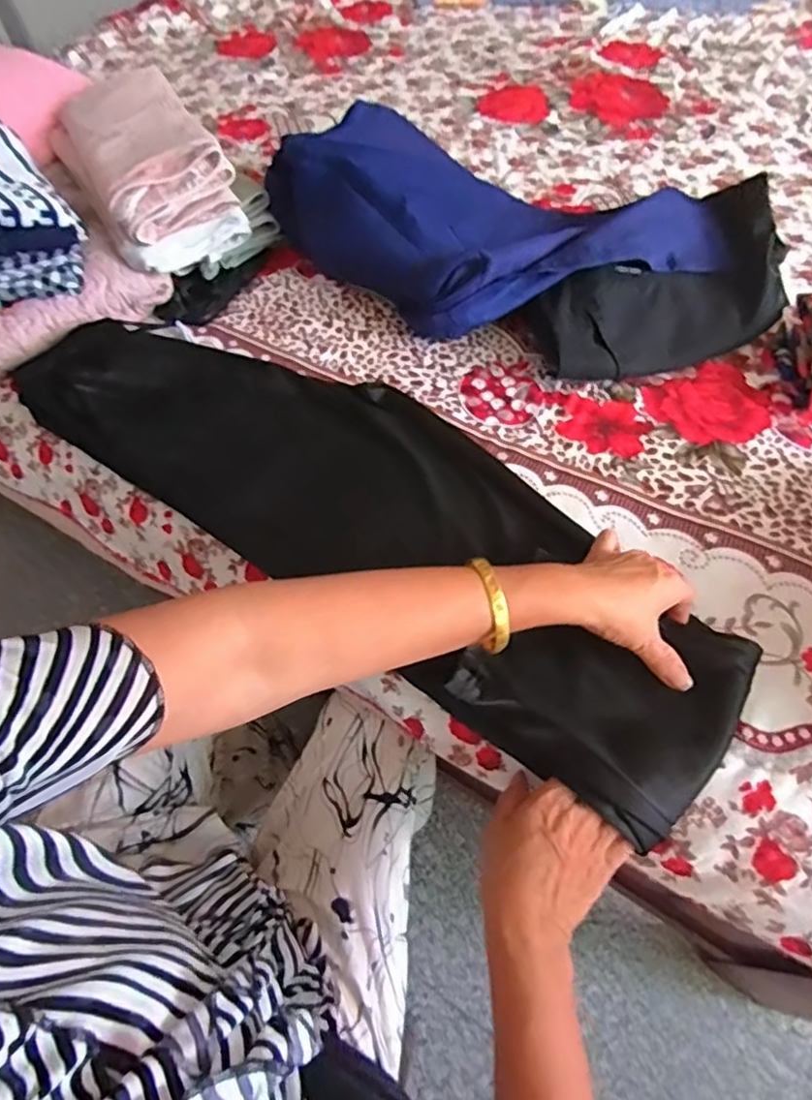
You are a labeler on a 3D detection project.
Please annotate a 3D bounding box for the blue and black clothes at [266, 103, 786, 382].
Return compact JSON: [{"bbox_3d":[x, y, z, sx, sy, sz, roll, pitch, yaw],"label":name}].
[{"bbox_3d":[0.111,-0.347,0.642,0.545,0.122,0.260,20,62,14],"label":"blue and black clothes"}]

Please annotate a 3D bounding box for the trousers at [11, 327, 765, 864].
[{"bbox_3d":[-0.052,-0.053,0.524,0.688,0.045,0.217,33,66,19],"label":"trousers"}]

